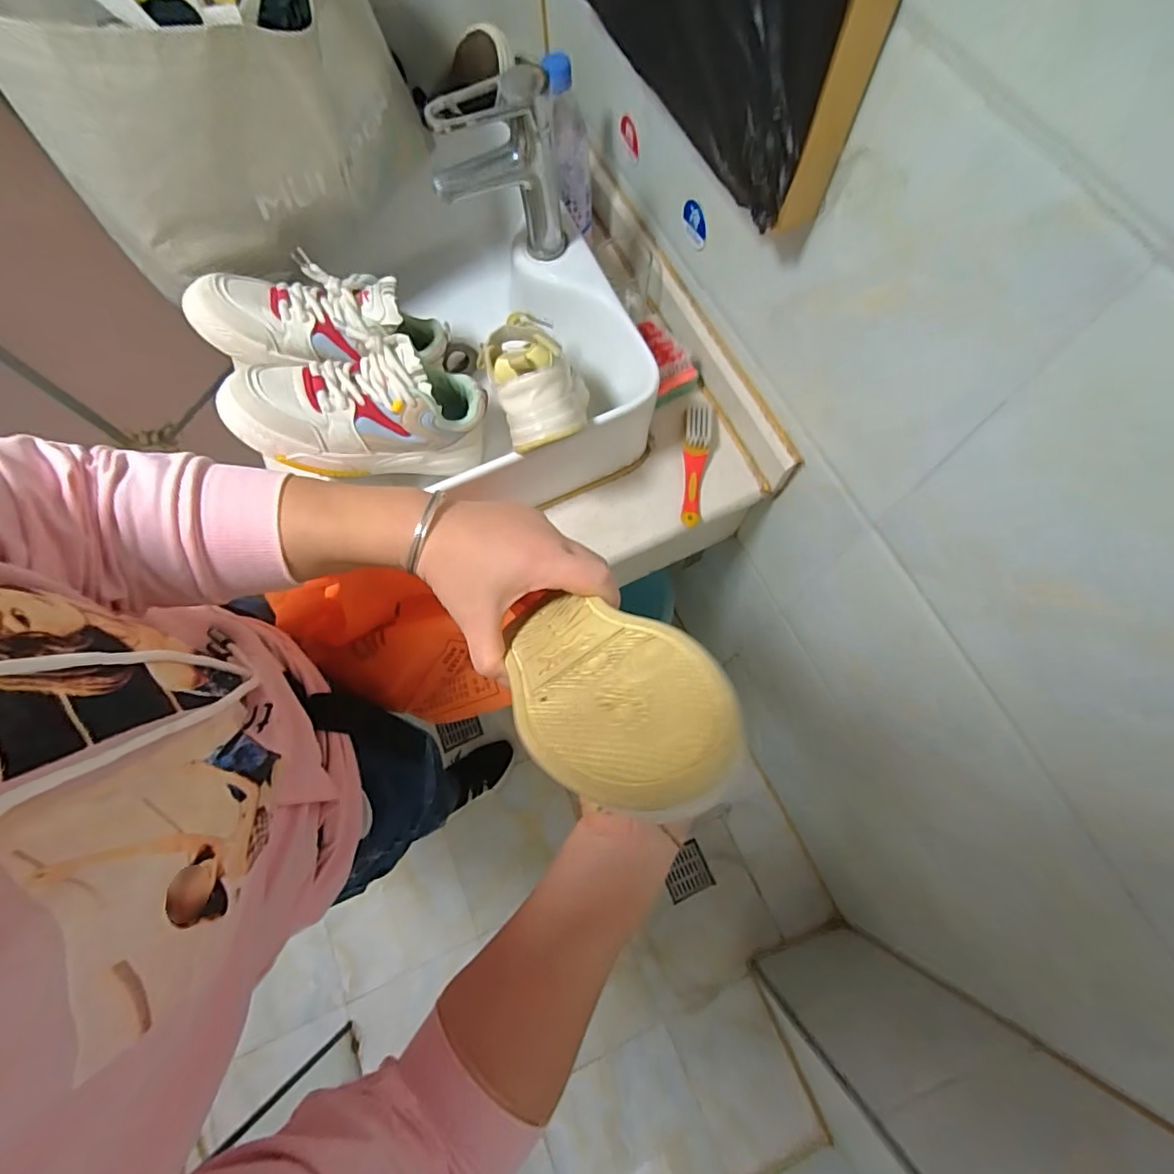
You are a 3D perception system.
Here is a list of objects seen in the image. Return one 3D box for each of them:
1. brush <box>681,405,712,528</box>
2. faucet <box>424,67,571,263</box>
[{"bbox_3d":[0.132,-0.154,0.667,0.031,0.014,0.164,7,71,4],"label":"brush"},{"bbox_3d":[-0.090,-0.433,0.575,0.134,0.165,0.066,-20,71,-5],"label":"faucet"}]

